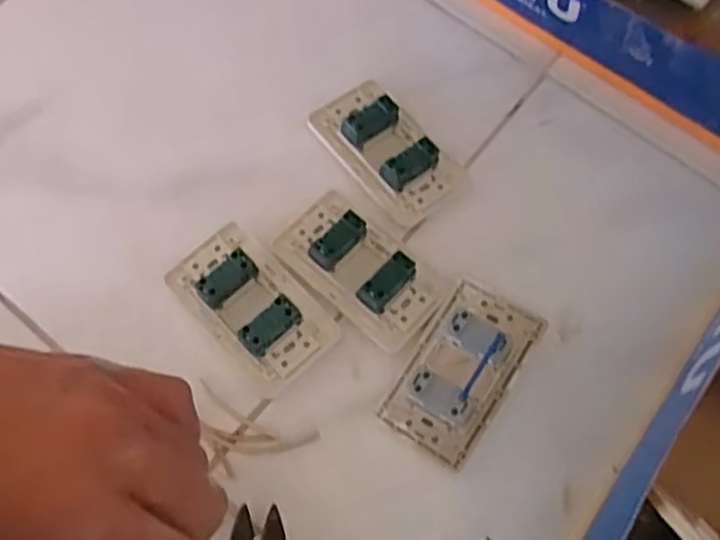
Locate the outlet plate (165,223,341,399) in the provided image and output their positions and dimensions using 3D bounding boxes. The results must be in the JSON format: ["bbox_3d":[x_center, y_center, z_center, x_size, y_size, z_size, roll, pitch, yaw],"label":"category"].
[{"bbox_3d":[-0.078,0.025,0.476,0.067,0.029,0.119,-40,76,-13],"label":"outlet plate"}]

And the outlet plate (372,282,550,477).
[{"bbox_3d":[0.069,0.066,0.454,0.066,0.038,0.115,34,75,11],"label":"outlet plate"}]

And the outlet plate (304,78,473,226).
[{"bbox_3d":[0.021,-0.092,0.513,0.064,0.027,0.122,-40,76,-12],"label":"outlet plate"}]

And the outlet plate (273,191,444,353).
[{"bbox_3d":[0.001,-0.003,0.481,0.121,0.025,0.062,42,76,13],"label":"outlet plate"}]

